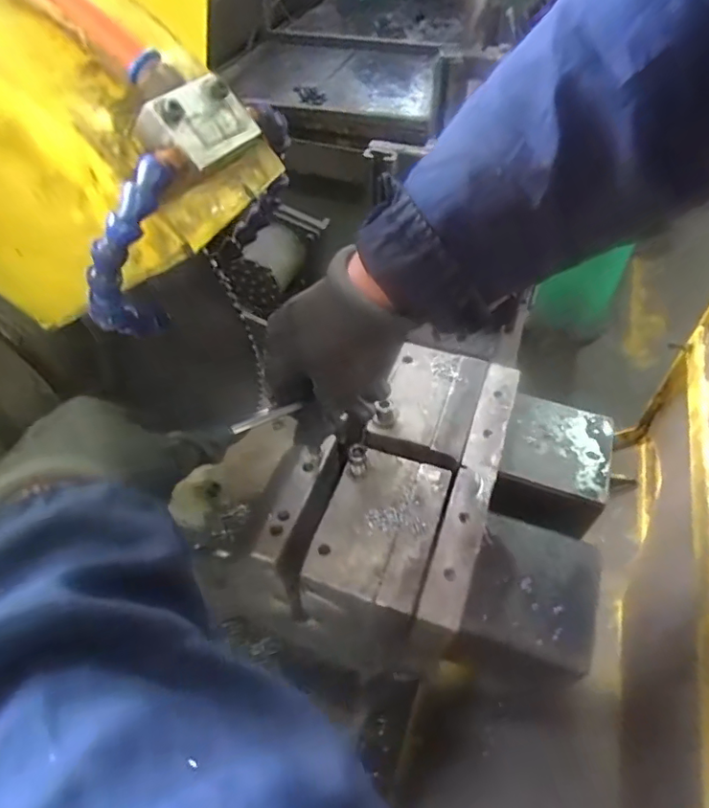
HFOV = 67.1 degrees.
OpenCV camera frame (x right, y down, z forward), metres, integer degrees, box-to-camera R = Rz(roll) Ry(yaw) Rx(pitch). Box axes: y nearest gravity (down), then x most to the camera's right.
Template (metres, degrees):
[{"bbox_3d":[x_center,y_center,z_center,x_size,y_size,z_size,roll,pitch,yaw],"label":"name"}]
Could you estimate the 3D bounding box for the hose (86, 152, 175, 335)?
[{"bbox_3d":[-0.108,-0.072,0.257,0.030,0.087,0.035,33,28,25],"label":"hose"}]

